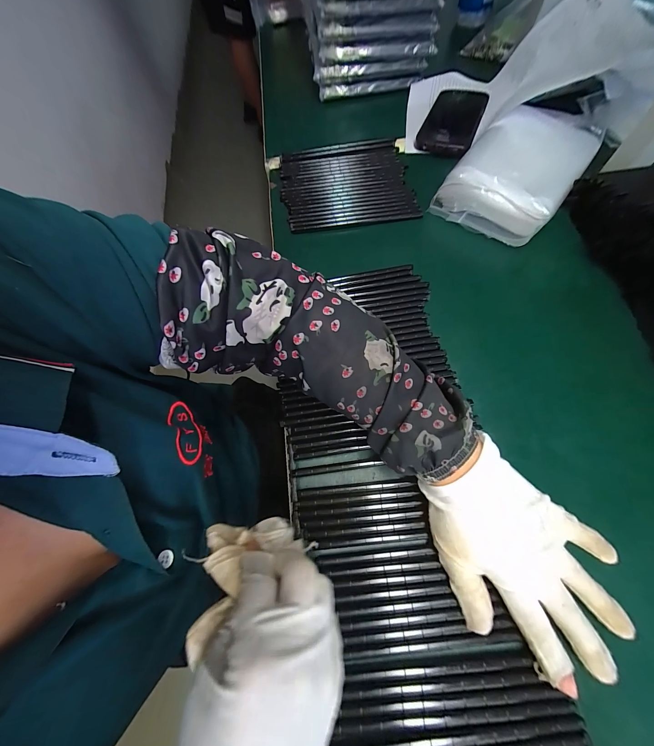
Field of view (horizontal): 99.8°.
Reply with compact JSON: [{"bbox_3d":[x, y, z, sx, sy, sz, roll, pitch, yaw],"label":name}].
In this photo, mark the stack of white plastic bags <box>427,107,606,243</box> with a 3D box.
[{"bbox_3d":[0.258,-0.277,0.367,0.136,0.042,0.237,36,74,16],"label":"stack of white plastic bags"}]

